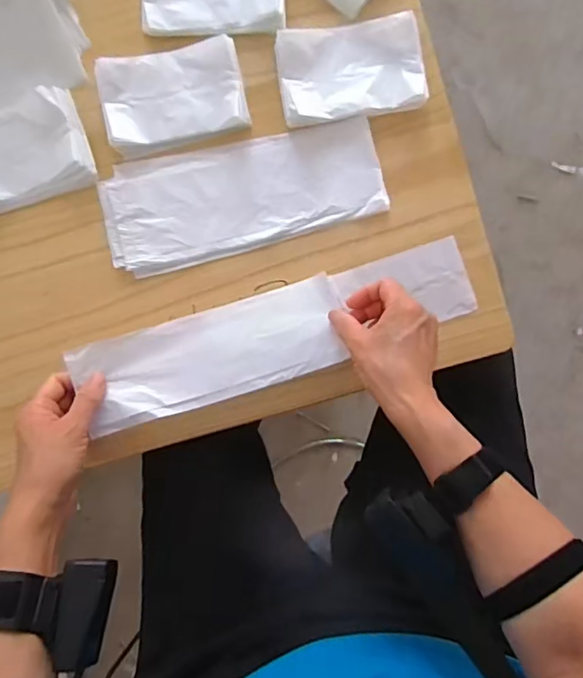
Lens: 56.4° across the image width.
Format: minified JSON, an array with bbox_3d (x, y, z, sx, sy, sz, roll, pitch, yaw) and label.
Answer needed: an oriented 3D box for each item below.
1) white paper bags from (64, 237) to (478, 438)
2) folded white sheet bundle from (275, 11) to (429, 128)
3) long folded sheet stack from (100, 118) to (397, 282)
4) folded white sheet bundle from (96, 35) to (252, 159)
[{"bbox_3d":[-0.009,-0.007,0.497,0.353,0.034,0.083,-19,92,-5],"label":"white paper bags"},{"bbox_3d":[0.056,-0.247,0.500,0.131,0.016,0.082,-8,90,1],"label":"folded white sheet bundle"},{"bbox_3d":[-0.047,-0.139,0.512,0.257,0.013,0.104,-15,90,1],"label":"long folded sheet stack"},{"bbox_3d":[-0.109,-0.223,0.503,0.129,0.016,0.083,-11,90,1],"label":"folded white sheet bundle"}]

